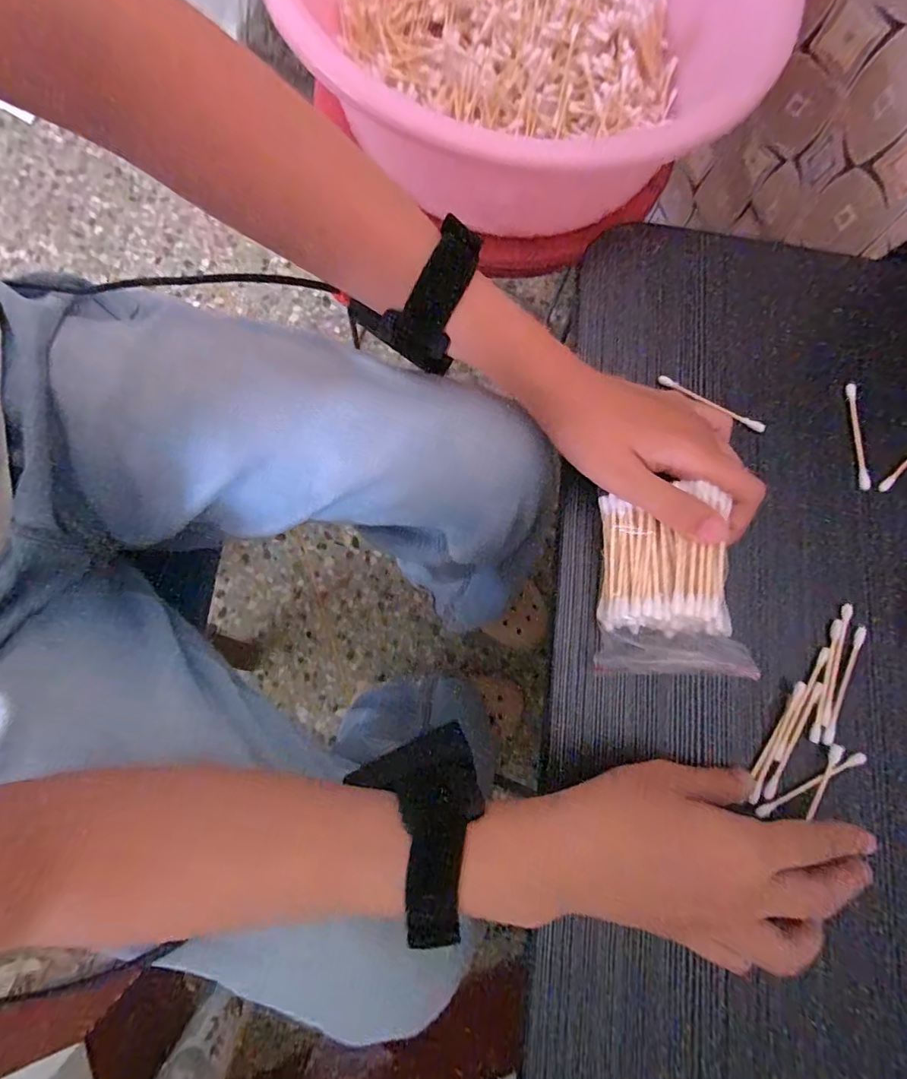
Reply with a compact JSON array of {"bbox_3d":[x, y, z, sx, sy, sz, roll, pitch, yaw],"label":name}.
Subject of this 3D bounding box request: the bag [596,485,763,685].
[{"bbox_3d":[0.107,0.021,0.248,0.066,0.025,0.083,-5,76,24],"label":"bag"}]

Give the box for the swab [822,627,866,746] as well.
[{"bbox_3d":[0.216,0.080,0.267,0.006,0.004,0.069,27,78,2],"label":"swab"}]

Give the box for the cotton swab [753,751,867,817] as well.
[{"bbox_3d":[0.190,0.130,0.257,0.068,0.004,0.007,-23,81,-8],"label":"cotton swab"}]

